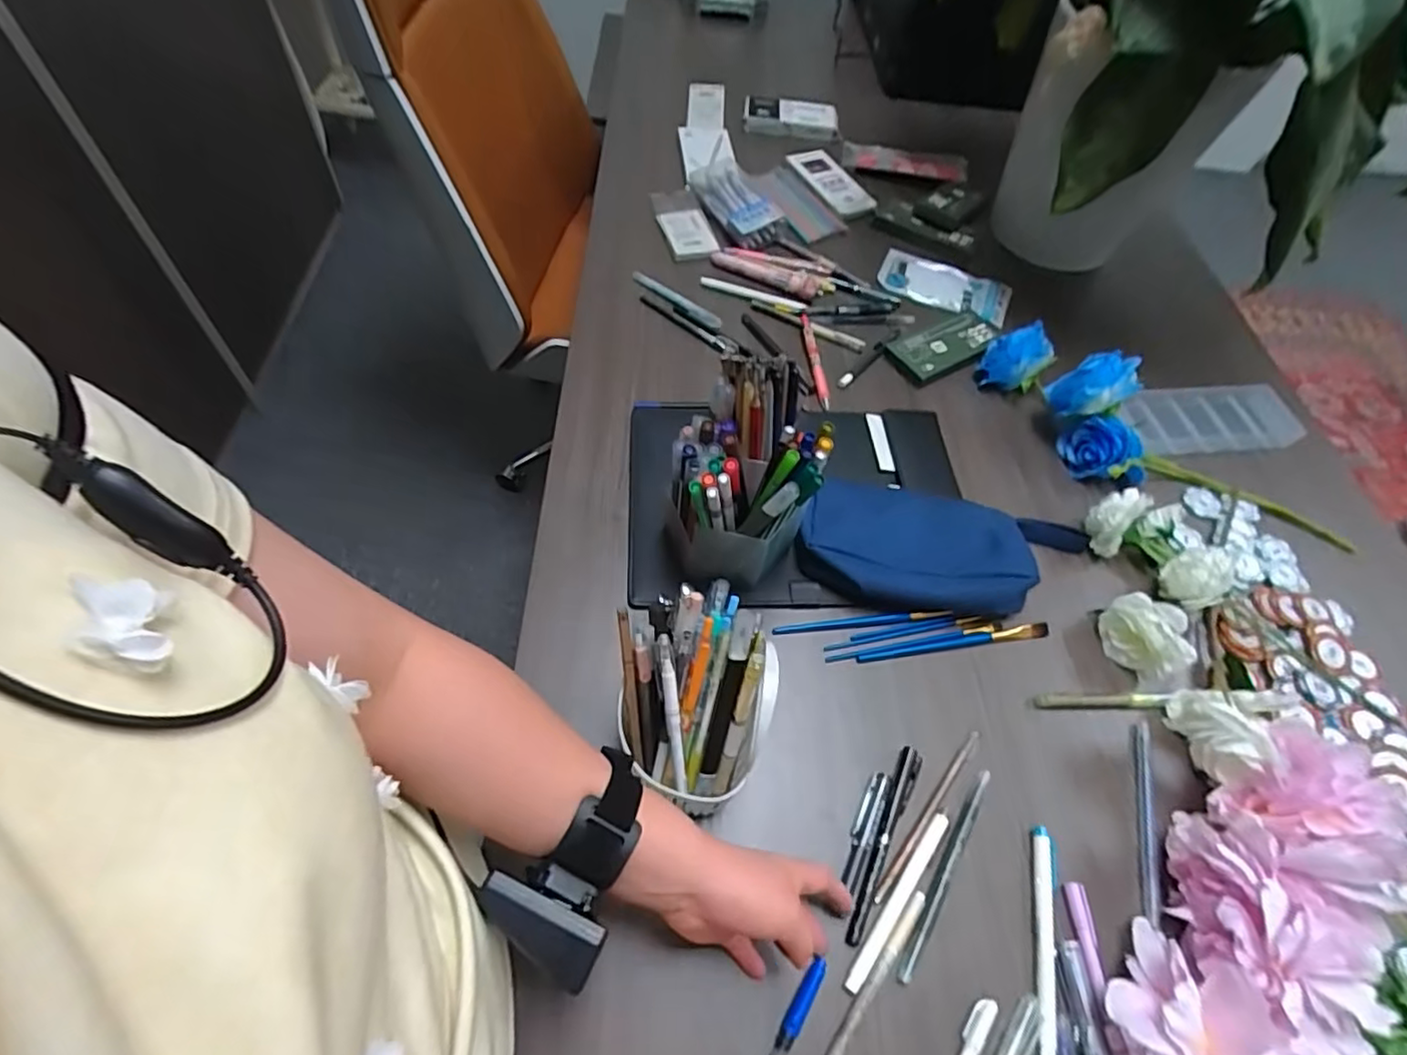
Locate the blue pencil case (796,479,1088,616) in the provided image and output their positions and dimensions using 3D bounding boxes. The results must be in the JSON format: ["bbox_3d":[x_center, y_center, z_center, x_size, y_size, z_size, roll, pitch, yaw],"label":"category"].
[{"bbox_3d":[0.222,0.015,0.587,0.271,0.046,0.122,3,56,-2],"label":"blue pencil case"}]

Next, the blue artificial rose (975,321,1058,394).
[{"bbox_3d":[0.356,-0.193,0.722,0.067,0.061,0.048,29,59,14],"label":"blue artificial rose"}]

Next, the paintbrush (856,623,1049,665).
[{"bbox_3d":[0.220,0.103,0.557,0.179,0.004,0.012,-8,57,-10],"label":"paintbrush"}]

